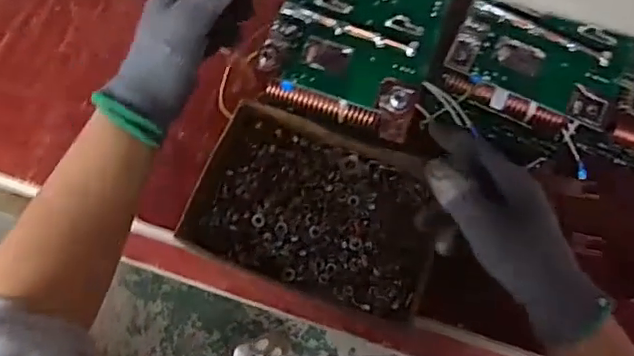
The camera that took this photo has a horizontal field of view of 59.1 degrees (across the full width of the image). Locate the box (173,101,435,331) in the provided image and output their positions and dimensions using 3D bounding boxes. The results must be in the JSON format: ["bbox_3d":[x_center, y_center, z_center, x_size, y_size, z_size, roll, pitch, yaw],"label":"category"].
[{"bbox_3d":[0.004,0.025,0.499,0.207,0.035,0.142,20,71,6],"label":"box"}]

